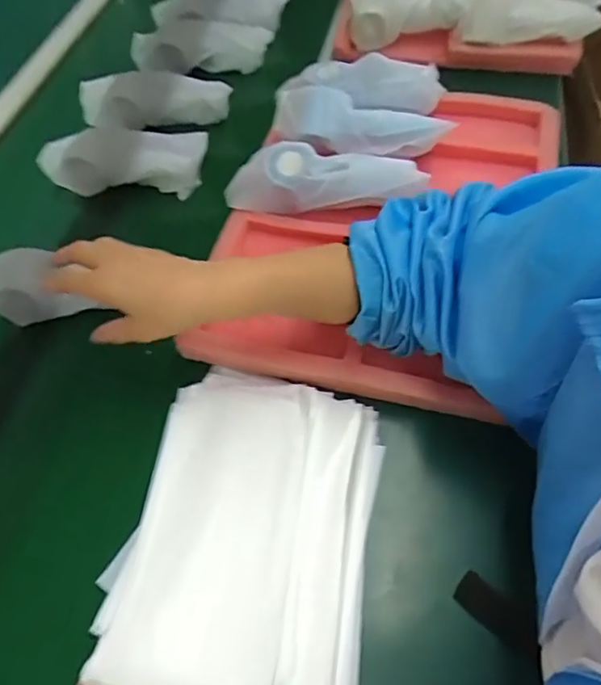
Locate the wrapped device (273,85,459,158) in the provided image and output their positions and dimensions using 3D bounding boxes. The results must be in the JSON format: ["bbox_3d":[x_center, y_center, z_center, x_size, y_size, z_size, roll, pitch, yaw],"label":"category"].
[{"bbox_3d":[0.068,-0.254,0.617,0.200,0.041,0.065,17,59,14],"label":"wrapped device"}]

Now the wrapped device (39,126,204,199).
[{"bbox_3d":[-0.215,-0.219,0.649,0.207,0.070,0.050,-1,56,3],"label":"wrapped device"}]

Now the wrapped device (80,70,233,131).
[{"bbox_3d":[-0.200,-0.324,0.721,0.206,0.074,0.046,7,57,8],"label":"wrapped device"}]

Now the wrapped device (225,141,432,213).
[{"bbox_3d":[0.026,-0.174,0.580,0.207,0.055,0.056,1,56,4],"label":"wrapped device"}]

